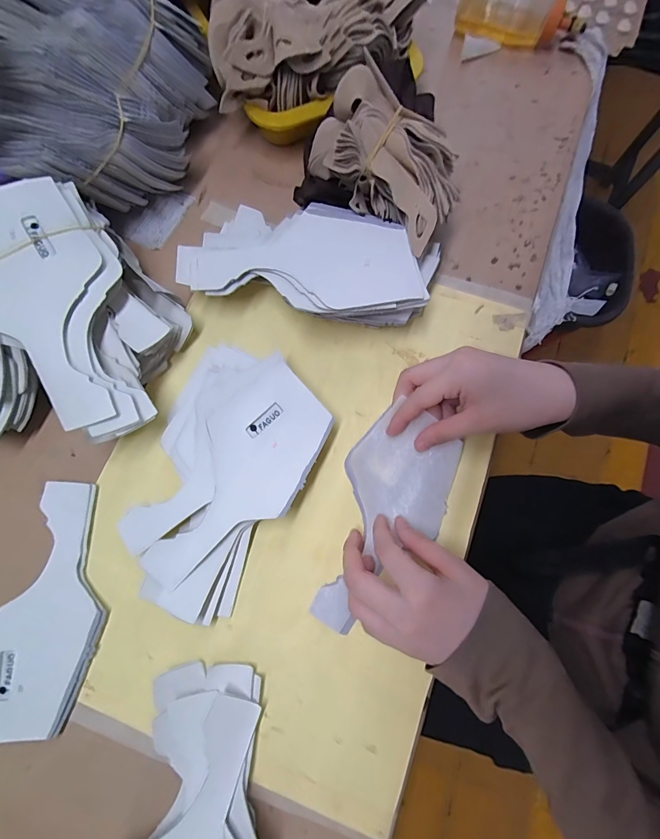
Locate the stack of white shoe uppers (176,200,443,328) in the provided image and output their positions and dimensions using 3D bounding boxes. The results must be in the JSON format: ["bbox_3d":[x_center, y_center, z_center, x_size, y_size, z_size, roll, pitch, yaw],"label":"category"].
[{"bbox_3d":[-0.020,-0.139,0.348,0.226,0.049,0.107,15,77,3],"label":"stack of white shoe uppers"}]

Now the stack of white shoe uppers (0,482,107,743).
[{"bbox_3d":[-0.227,0.152,0.301,0.092,0.009,0.192,16,77,3],"label":"stack of white shoe uppers"}]

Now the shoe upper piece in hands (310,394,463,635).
[{"bbox_3d":[0.043,0.082,0.312,0.091,0.020,0.184,27,78,6],"label":"shoe upper piece in hands"}]

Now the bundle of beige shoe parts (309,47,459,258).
[{"bbox_3d":[0.057,-0.234,0.337,0.150,0.057,0.094,44,80,9],"label":"bundle of beige shoe parts"}]

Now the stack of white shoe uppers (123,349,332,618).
[{"bbox_3d":[-0.091,0.047,0.314,0.129,0.029,0.210,24,77,5],"label":"stack of white shoe uppers"}]

